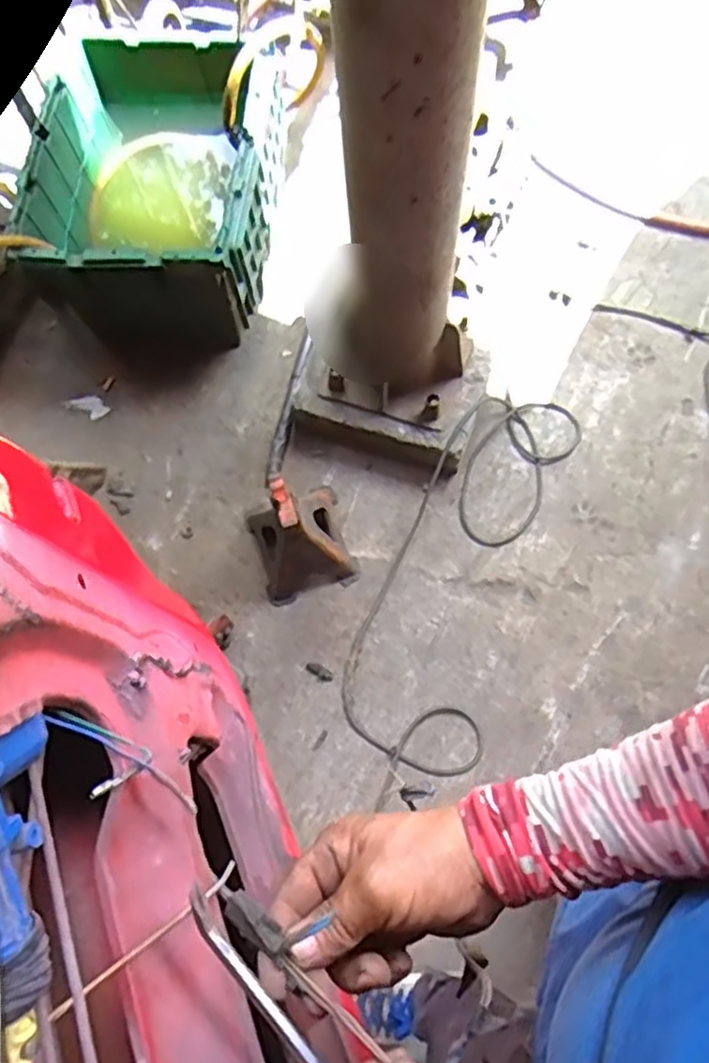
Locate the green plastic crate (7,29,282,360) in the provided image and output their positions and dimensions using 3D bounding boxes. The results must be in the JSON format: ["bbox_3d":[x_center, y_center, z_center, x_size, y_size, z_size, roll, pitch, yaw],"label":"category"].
[{"bbox_3d":[-0.383,-0.688,1.457,0.429,0.322,0.560,4,75,4],"label":"green plastic crate"}]

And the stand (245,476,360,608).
[{"bbox_3d":[-0.107,-0.018,1.240,0.172,0.254,0.200,-17,75,-2],"label":"stand"}]

